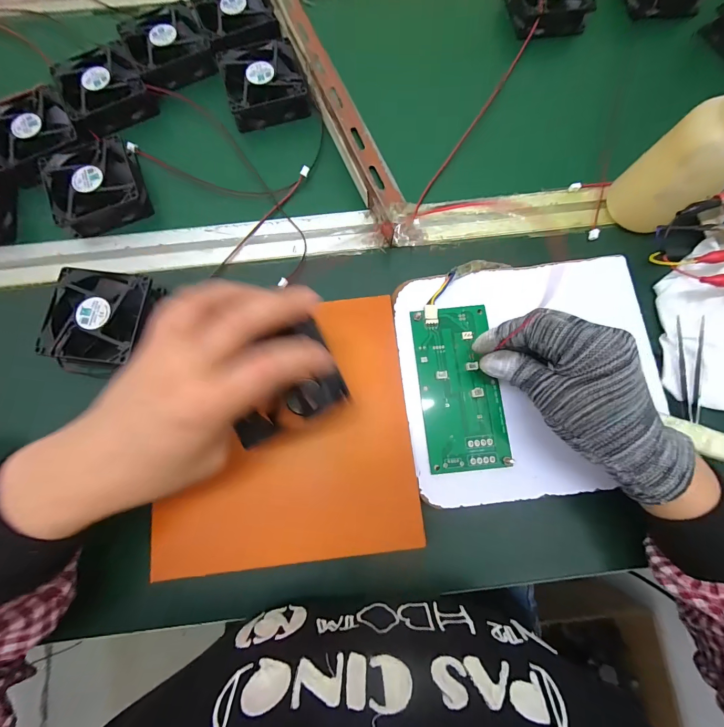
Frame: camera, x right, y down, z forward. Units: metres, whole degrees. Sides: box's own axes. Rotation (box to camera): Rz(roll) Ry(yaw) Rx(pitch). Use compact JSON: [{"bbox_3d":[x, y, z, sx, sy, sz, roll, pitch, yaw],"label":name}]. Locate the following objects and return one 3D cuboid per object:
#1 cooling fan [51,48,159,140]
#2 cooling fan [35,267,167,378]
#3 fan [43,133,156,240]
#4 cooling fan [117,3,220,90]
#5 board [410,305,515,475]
[{"bbox_3d":[-0.275,-0.291,0.358,0.079,0.024,0.094,-34,78,-10],"label":"cooling fan"},{"bbox_3d":[-0.222,-0.034,0.299,0.088,0.027,0.087,8,74,0],"label":"cooling fan"},{"bbox_3d":[-0.259,-0.175,0.332,0.081,0.026,0.086,-25,77,-9],"label":"fan"},{"bbox_3d":[-0.209,-0.344,0.371,0.082,0.023,0.092,-26,77,-9],"label":"cooling fan"},{"bbox_3d":[0.080,0.018,0.280,0.064,0.007,0.134,-7,79,-2],"label":"board"}]

